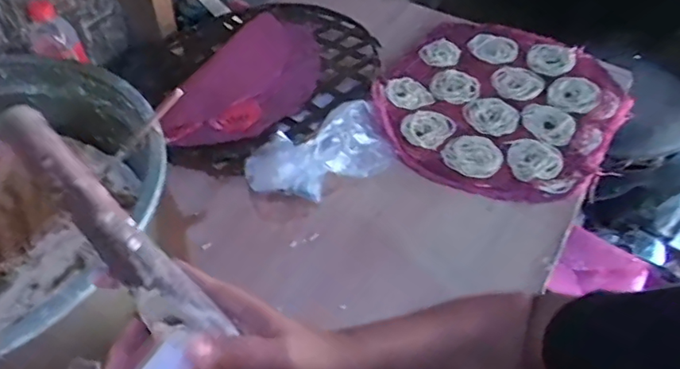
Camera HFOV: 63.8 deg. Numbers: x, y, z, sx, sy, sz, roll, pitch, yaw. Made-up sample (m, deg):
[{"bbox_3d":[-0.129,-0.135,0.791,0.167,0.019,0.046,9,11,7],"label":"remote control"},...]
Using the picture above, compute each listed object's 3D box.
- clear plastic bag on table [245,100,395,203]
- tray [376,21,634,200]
[{"bbox_3d":[-0.023,-0.041,0.719,0.199,0.084,0.085,-23,53,-18],"label":"clear plastic bag on table"},{"bbox_3d":[0.237,-0.126,0.823,0.328,0.034,0.337,27,55,22],"label":"tray"}]

